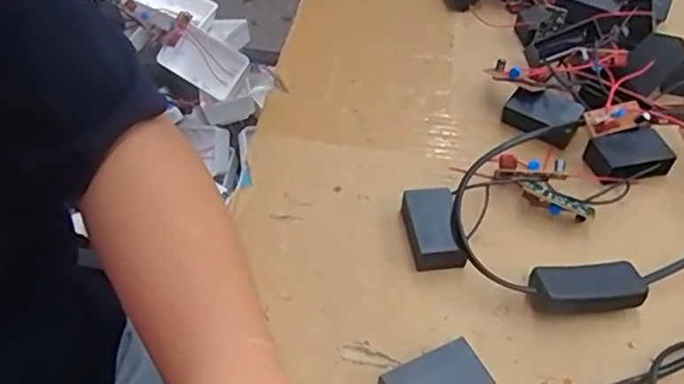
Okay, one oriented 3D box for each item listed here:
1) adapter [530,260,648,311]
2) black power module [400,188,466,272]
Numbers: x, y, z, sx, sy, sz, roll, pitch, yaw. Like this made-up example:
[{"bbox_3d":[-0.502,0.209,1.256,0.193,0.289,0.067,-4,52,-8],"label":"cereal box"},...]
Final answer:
[{"bbox_3d":[0.133,0.054,0.342,0.058,0.020,0.023,-3,48,-5],"label":"adapter"},{"bbox_3d":[0.052,0.023,0.368,0.030,0.019,0.049,-2,47,-4],"label":"black power module"}]

